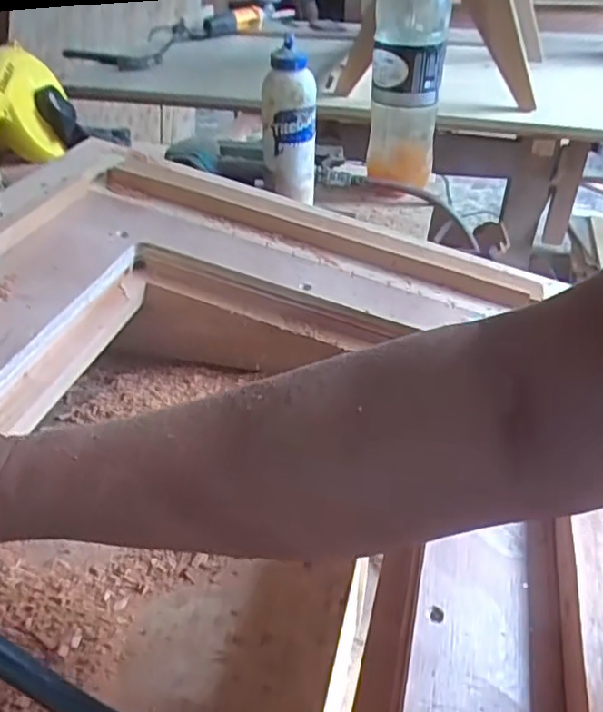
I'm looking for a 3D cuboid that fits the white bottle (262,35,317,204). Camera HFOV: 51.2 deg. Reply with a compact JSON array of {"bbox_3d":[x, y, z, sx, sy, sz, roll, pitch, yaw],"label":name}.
[{"bbox_3d":[-0.012,-0.273,0.751,0.063,0.169,0.059,-2,39,-1],"label":"white bottle"}]

